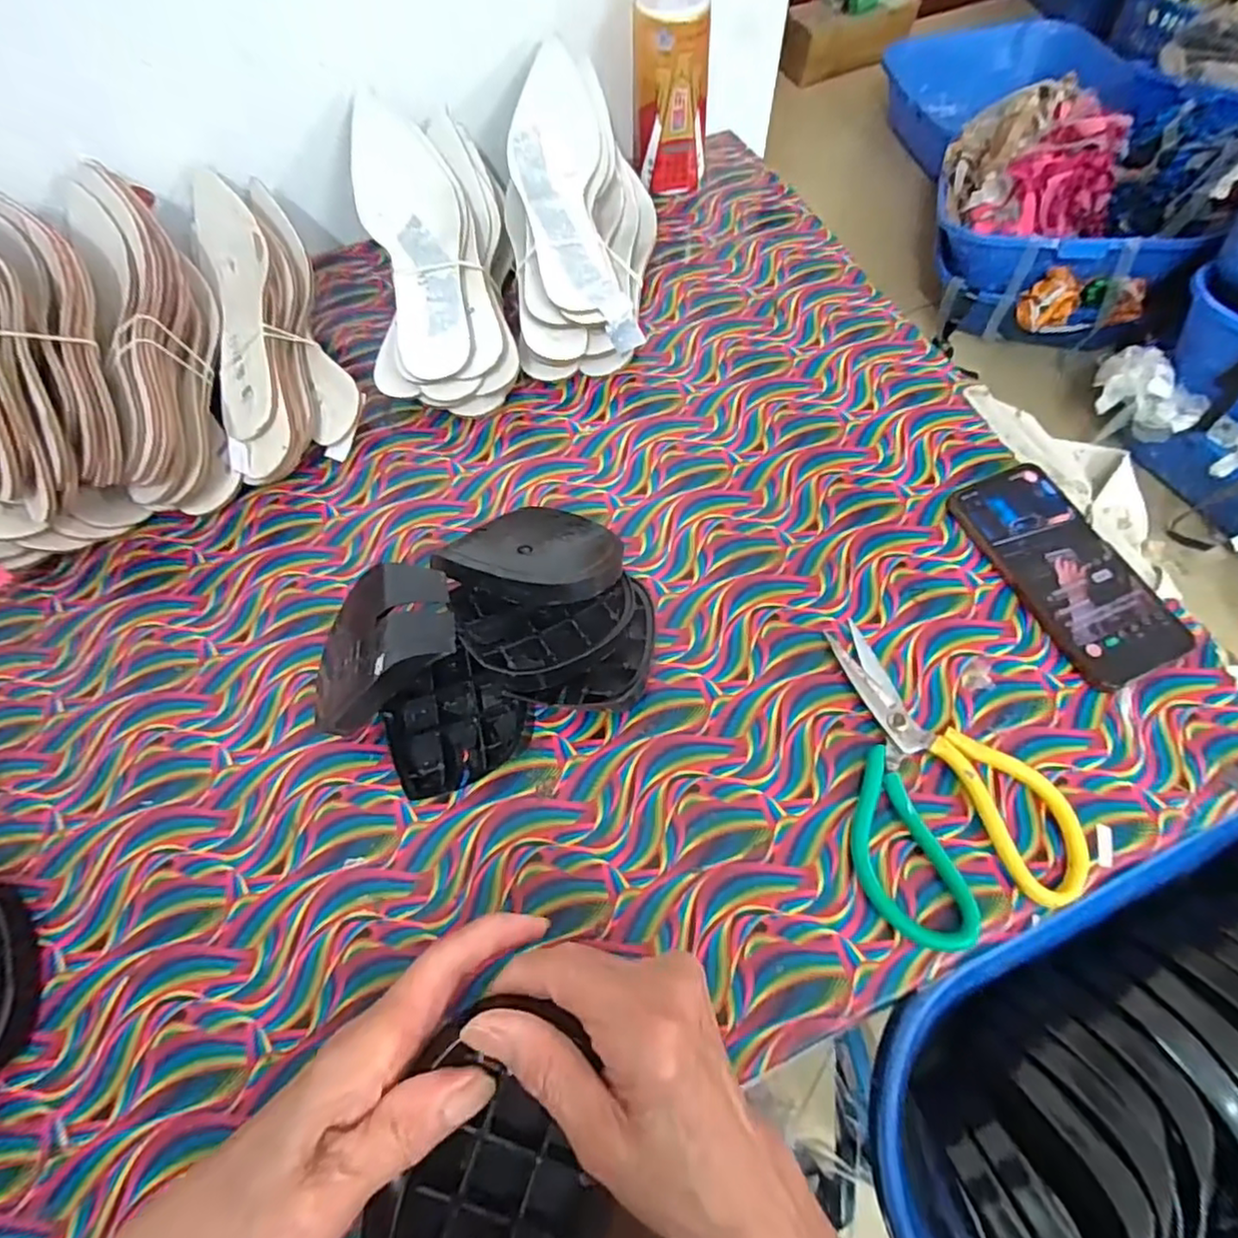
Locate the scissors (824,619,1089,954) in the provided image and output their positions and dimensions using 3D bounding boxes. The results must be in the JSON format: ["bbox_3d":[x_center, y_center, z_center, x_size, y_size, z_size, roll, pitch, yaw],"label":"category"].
[{"bbox_3d":[0.191,0.087,0.365,0.119,0.012,0.182,-3,63,1],"label":"scissors"}]

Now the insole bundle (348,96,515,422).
[{"bbox_3d":[-0.152,-0.303,0.513,0.116,0.057,0.288,-11,76,-3],"label":"insole bundle"}]

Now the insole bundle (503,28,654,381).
[{"bbox_3d":[-0.034,-0.349,0.536,0.127,0.061,0.294,-2,76,2],"label":"insole bundle"}]

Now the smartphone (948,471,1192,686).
[{"bbox_3d":[0.301,-0.036,0.422,0.082,0.012,0.160,-25,65,-9],"label":"smartphone"}]

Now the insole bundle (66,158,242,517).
[{"bbox_3d":[-0.352,-0.218,0.467,0.079,0.074,0.280,-19,78,-7],"label":"insole bundle"}]

